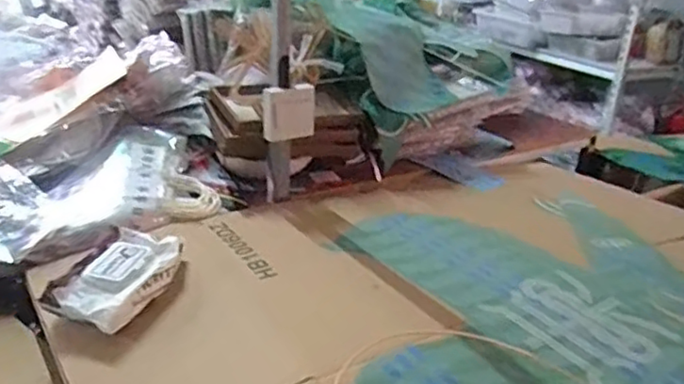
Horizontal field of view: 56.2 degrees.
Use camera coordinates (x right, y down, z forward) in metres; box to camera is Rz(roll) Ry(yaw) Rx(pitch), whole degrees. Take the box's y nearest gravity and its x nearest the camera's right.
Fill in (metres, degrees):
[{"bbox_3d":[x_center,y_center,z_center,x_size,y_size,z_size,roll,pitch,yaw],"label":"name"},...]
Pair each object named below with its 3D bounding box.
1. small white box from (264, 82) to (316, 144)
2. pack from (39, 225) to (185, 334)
[{"bbox_3d":[-0.089,-0.132,1.089,0.087,0.096,0.024,-6,26,-22],"label":"small white box"},{"bbox_3d":[-0.296,0.108,0.859,0.124,0.040,0.199,12,25,17],"label":"pack"}]

